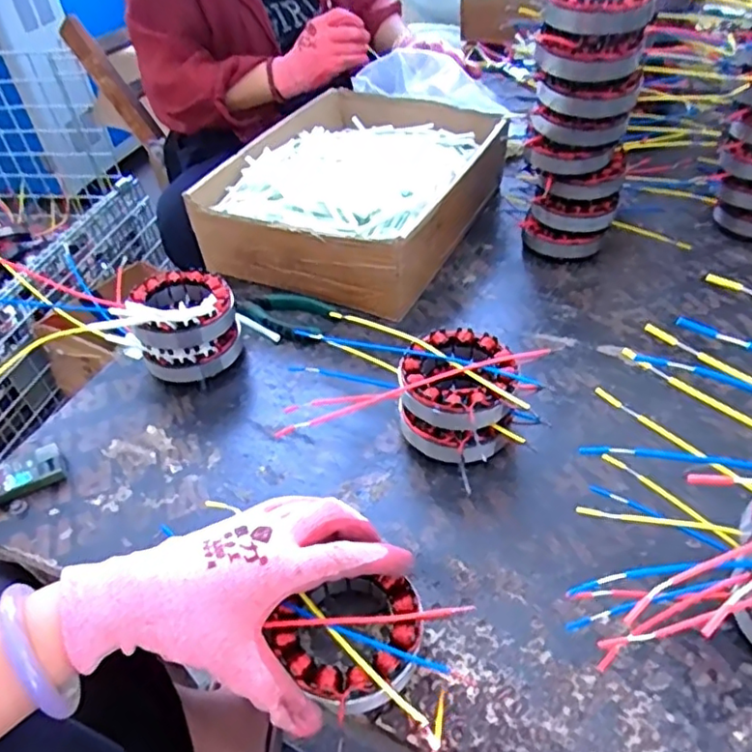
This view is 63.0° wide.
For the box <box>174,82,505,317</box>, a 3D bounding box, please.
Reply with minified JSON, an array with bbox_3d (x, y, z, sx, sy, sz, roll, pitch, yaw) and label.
[{"bbox_3d":[-0.010,-0.210,0.686,0.235,0.098,0.329,16,48,21],"label":"box"}]

